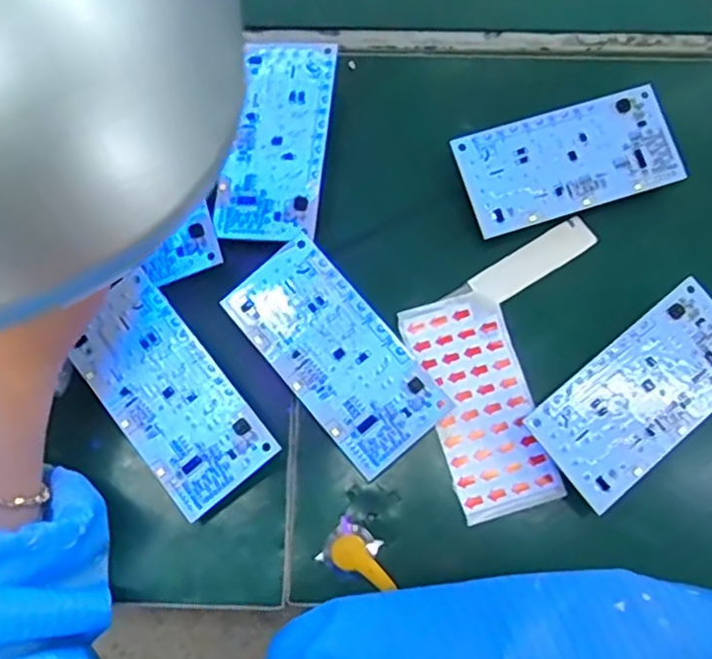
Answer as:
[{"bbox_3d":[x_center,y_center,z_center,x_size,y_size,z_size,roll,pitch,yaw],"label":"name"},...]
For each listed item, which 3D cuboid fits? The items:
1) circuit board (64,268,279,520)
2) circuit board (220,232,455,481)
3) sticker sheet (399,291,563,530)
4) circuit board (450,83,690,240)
[{"bbox_3d":[-0.092,0.031,0.336,0.054,0.018,0.113,-38,77,-10],"label":"circuit board"},{"bbox_3d":[-0.010,0.012,0.337,0.055,0.004,0.113,-41,81,1],"label":"circuit board"},{"bbox_3d":[0.063,0.036,0.347,0.051,0.004,0.109,-17,77,-4],"label":"sticker sheet"},{"bbox_3d":[0.111,-0.089,0.361,0.112,0.004,0.056,-17,84,-5],"label":"circuit board"}]

